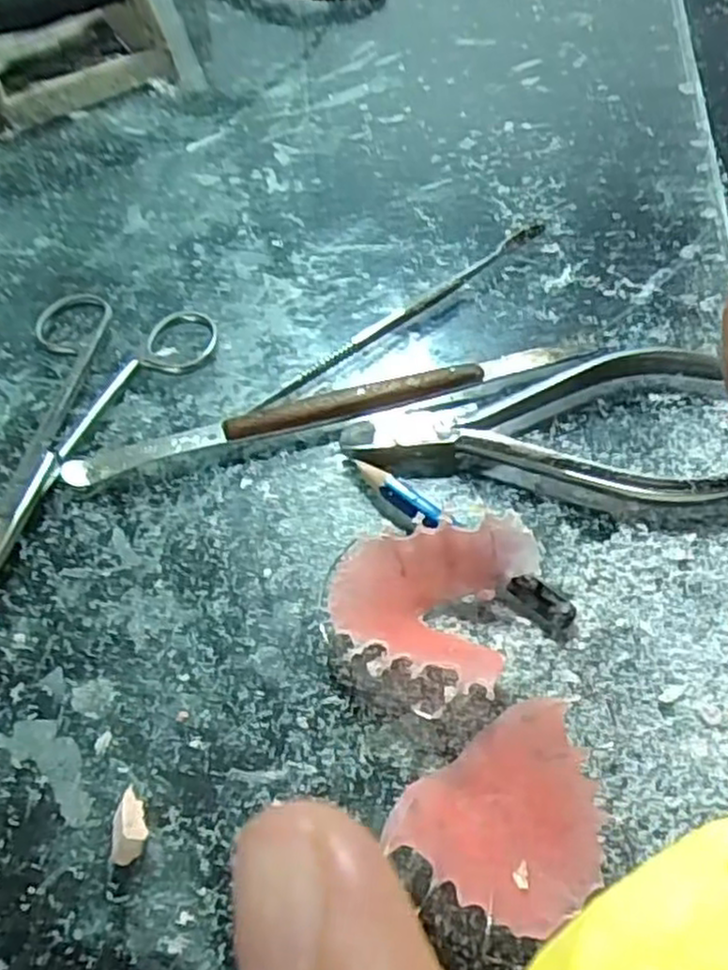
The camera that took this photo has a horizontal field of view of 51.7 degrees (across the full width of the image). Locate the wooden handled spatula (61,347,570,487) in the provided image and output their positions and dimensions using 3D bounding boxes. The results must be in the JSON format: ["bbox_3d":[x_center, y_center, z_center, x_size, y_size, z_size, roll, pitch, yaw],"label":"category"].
[{"bbox_3d":[-0.013,-0.024,0.239,0.160,0.008,0.012,-15,54,-8],"label":"wooden handled spatula"}]

